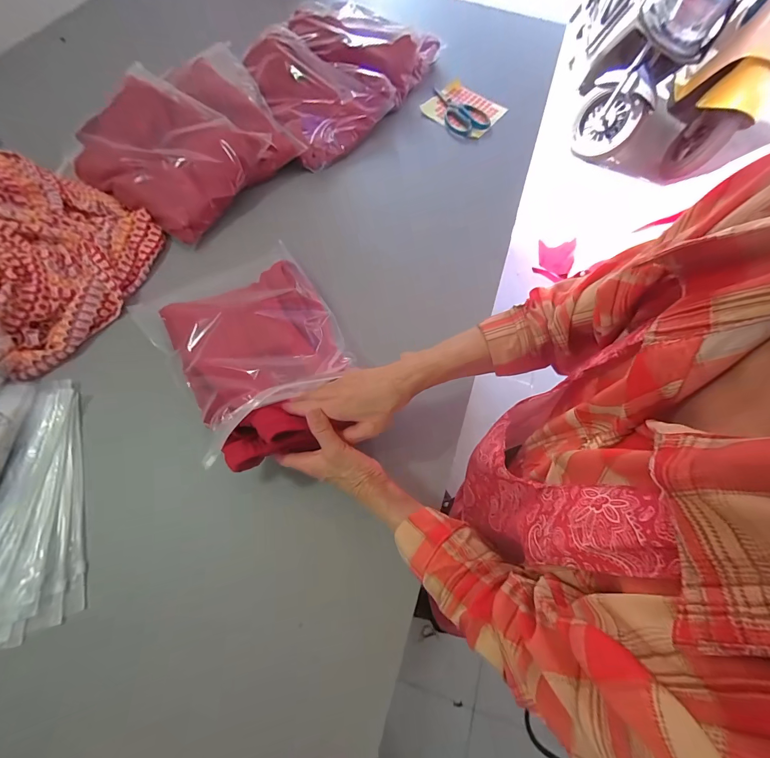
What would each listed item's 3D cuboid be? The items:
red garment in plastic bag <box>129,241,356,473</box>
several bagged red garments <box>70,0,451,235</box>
[{"bbox_3d":[-0.177,-0.054,0.445,0.227,0.049,0.352,-27,57,-20],"label":"red garment in plastic bag"},{"bbox_3d":[-0.340,-0.436,0.599,0.277,0.080,0.359,37,70,12],"label":"several bagged red garments"}]

